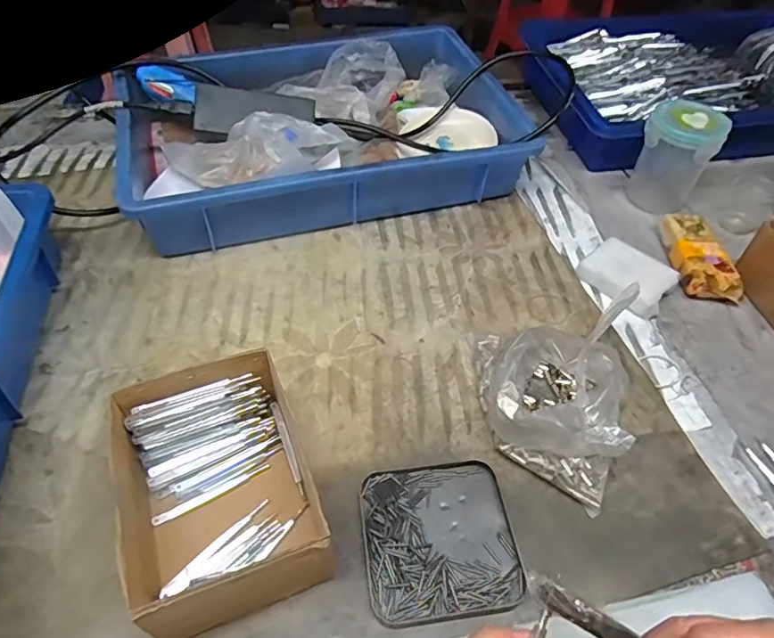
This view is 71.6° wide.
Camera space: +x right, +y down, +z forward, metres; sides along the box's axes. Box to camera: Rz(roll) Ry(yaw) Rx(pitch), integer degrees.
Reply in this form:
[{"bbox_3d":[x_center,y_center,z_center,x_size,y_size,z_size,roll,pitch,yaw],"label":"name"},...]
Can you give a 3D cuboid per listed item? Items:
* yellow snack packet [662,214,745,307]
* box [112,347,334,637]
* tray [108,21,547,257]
[{"bbox_3d":[0.327,-0.065,0.564,0.055,0.034,0.106,5,49,1],"label":"yellow snack packet"},{"bbox_3d":[-0.108,0.109,0.355,0.113,0.063,0.157,-16,52,-17],"label":"box"},{"bbox_3d":[-0.074,-0.222,0.630,0.432,0.092,0.269,-13,51,-14],"label":"tray"}]

